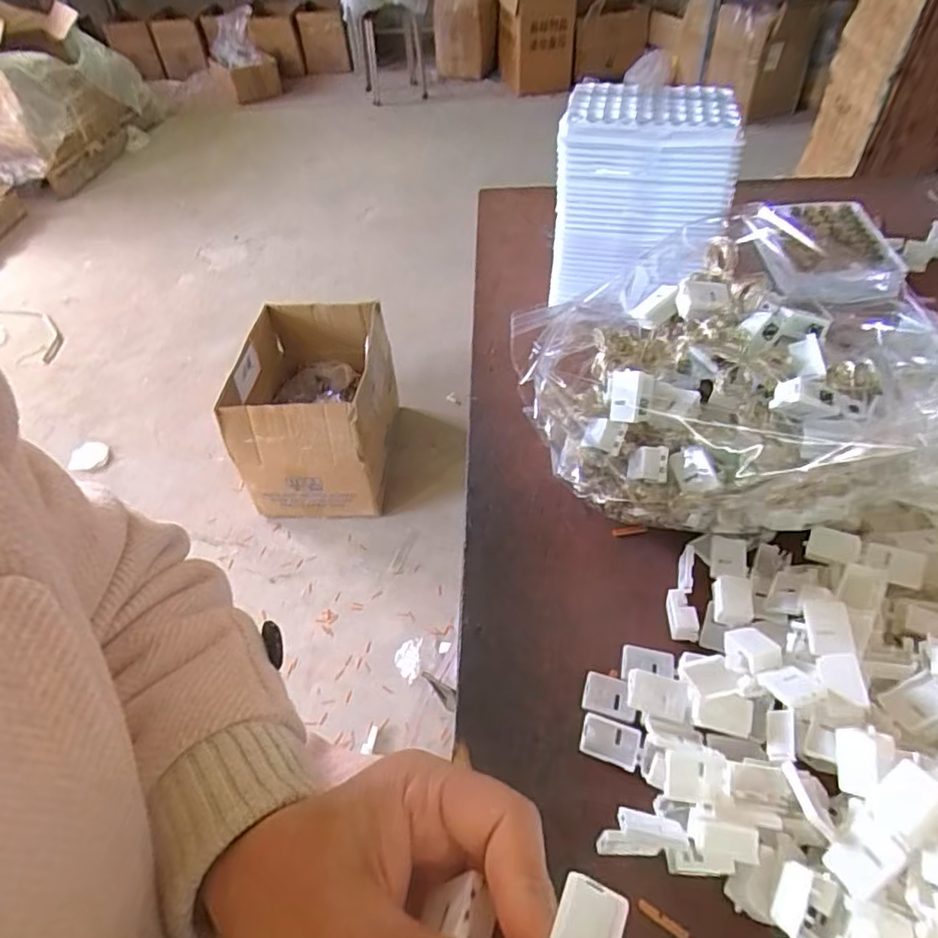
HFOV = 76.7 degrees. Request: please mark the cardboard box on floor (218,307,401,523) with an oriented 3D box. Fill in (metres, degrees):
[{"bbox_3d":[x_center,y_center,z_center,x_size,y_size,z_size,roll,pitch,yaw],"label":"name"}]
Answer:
[{"bbox_3d":[-0.336,-0.132,1.309,0.309,0.271,0.394,-2,48,2],"label":"cardboard box on floor"}]

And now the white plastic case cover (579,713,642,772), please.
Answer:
[{"bbox_3d":[0.069,0.134,0.291,0.028,0.006,0.020,16,87,26],"label":"white plastic case cover"}]

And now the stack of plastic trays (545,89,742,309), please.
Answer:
[{"bbox_3d":[0.141,-0.220,0.491,0.133,0.150,0.086,13,50,15],"label":"stack of plastic trays"}]

